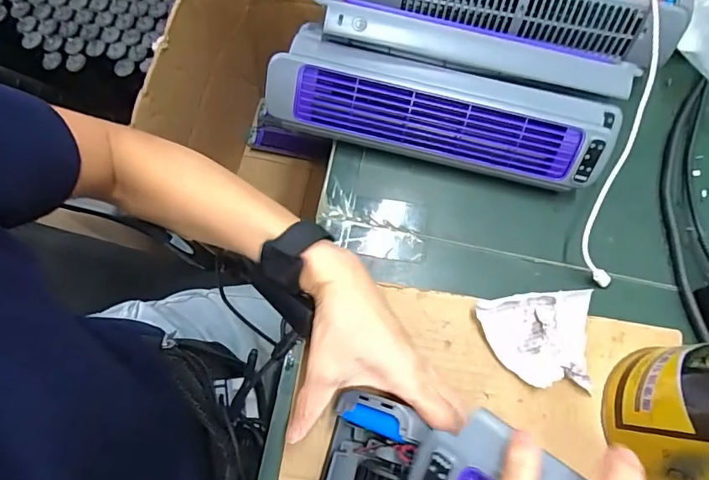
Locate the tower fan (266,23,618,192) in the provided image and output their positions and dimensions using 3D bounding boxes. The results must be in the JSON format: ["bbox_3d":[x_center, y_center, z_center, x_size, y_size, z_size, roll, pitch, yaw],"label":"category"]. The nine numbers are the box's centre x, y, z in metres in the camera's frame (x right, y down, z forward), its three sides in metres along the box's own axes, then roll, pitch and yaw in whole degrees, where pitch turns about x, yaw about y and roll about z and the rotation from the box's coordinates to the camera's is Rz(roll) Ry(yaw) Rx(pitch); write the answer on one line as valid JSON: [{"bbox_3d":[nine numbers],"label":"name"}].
[{"bbox_3d":[0.073,-0.110,0.420,0.290,0.072,0.066,13,73,1],"label":"tower fan"}]

